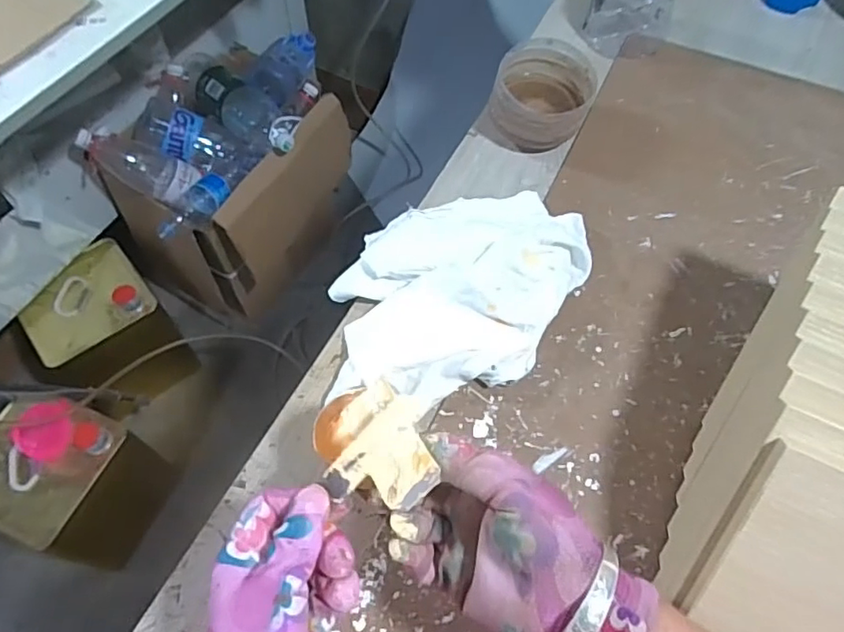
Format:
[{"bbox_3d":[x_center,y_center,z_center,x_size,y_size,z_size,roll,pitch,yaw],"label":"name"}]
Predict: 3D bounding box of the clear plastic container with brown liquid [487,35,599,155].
[{"bbox_3d":[0.128,-0.231,0.613,0.094,0.064,0.103,20,60,11],"label":"clear plastic container with brown liquid"}]

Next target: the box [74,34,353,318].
[{"bbox_3d":[-0.406,-0.293,1.291,0.332,0.418,0.461,34,66,18],"label":"box"}]

